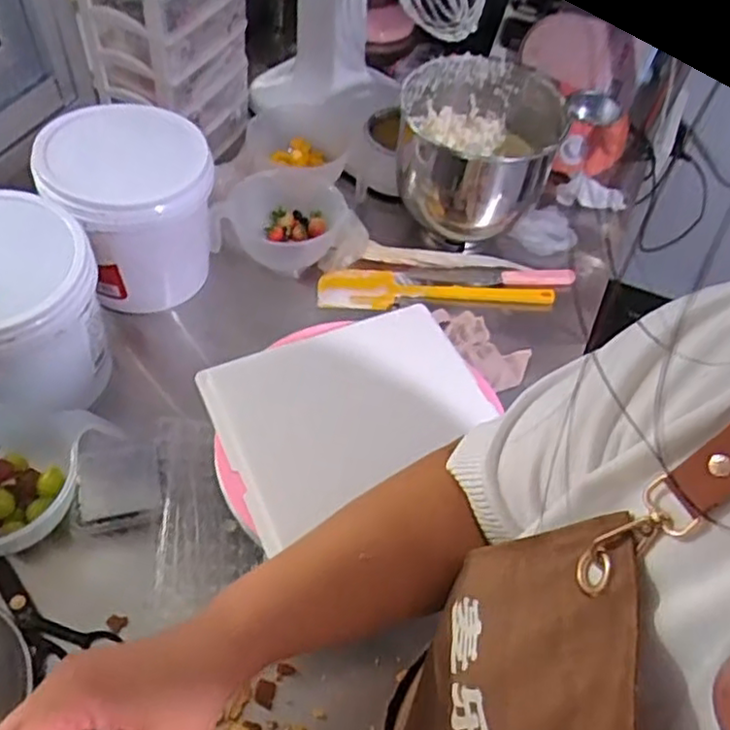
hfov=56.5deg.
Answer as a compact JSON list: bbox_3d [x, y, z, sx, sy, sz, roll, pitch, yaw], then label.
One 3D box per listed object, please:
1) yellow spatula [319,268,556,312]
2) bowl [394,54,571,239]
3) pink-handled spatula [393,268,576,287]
[{"bbox_3d":[0.103,-0.106,0.956,0.333,0.027,0.061,-2,54,-7],"label":"yellow spatula"},{"bbox_3d":[0.158,-0.315,0.975,0.217,0.158,0.253,18,54,8],"label":"bowl"},{"bbox_3d":[0.179,-0.129,0.985,0.268,0.011,0.036,-2,54,-7],"label":"pink-handled spatula"}]

